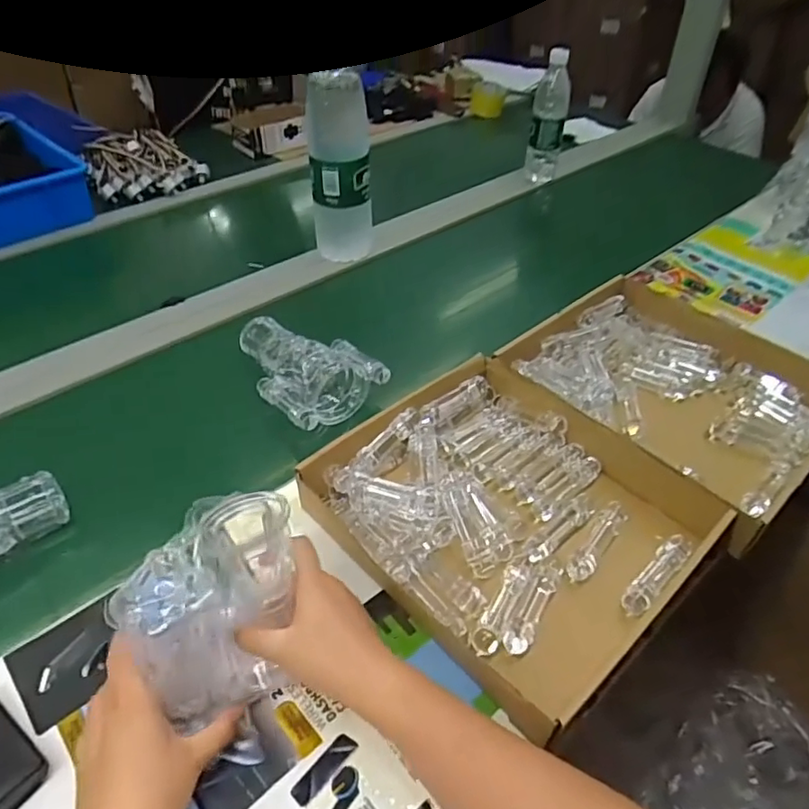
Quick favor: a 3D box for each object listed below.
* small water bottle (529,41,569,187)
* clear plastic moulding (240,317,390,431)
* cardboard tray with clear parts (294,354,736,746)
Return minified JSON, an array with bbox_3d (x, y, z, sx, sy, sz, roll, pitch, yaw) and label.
[{"bbox_3d":[0.283,-0.556,1.173,0.065,0.242,0.071,9,44,7],"label":"small water bottle"},{"bbox_3d":[-0.118,-0.054,0.711,0.127,0.057,0.182,-26,51,-26],"label":"clear plastic moulding"},{"bbox_3d":[0.095,0.101,0.566,0.276,0.056,0.309,-34,54,-31],"label":"cardboard tray with clear parts"}]

